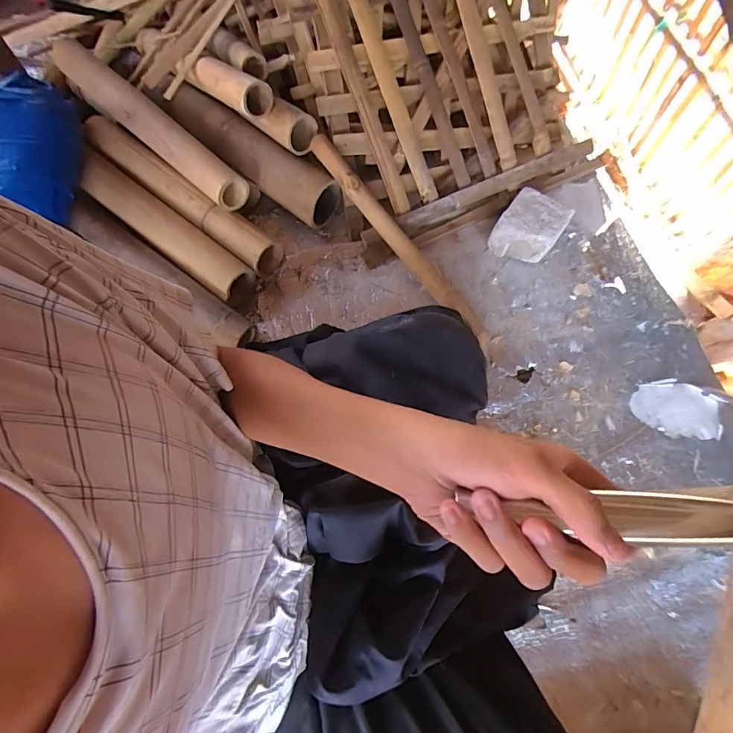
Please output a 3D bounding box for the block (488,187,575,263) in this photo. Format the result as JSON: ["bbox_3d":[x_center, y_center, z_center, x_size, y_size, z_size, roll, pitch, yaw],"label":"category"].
[{"bbox_3d":[0.336,-0.281,0.873,0.121,0.089,0.130,33,75,11],"label":"block"}]

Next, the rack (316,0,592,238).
[{"bbox_3d":[0.173,-0.612,0.865,0.485,0.078,0.544,-25,99,-6],"label":"rack"}]

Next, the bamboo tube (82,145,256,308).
[{"bbox_3d":[-0.406,-0.274,0.847,0.432,0.077,0.088,36,75,12],"label":"bamboo tube"}]

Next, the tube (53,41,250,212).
[{"bbox_3d":[-0.445,-0.491,0.848,0.527,0.081,0.067,39,76,13],"label":"tube"}]

